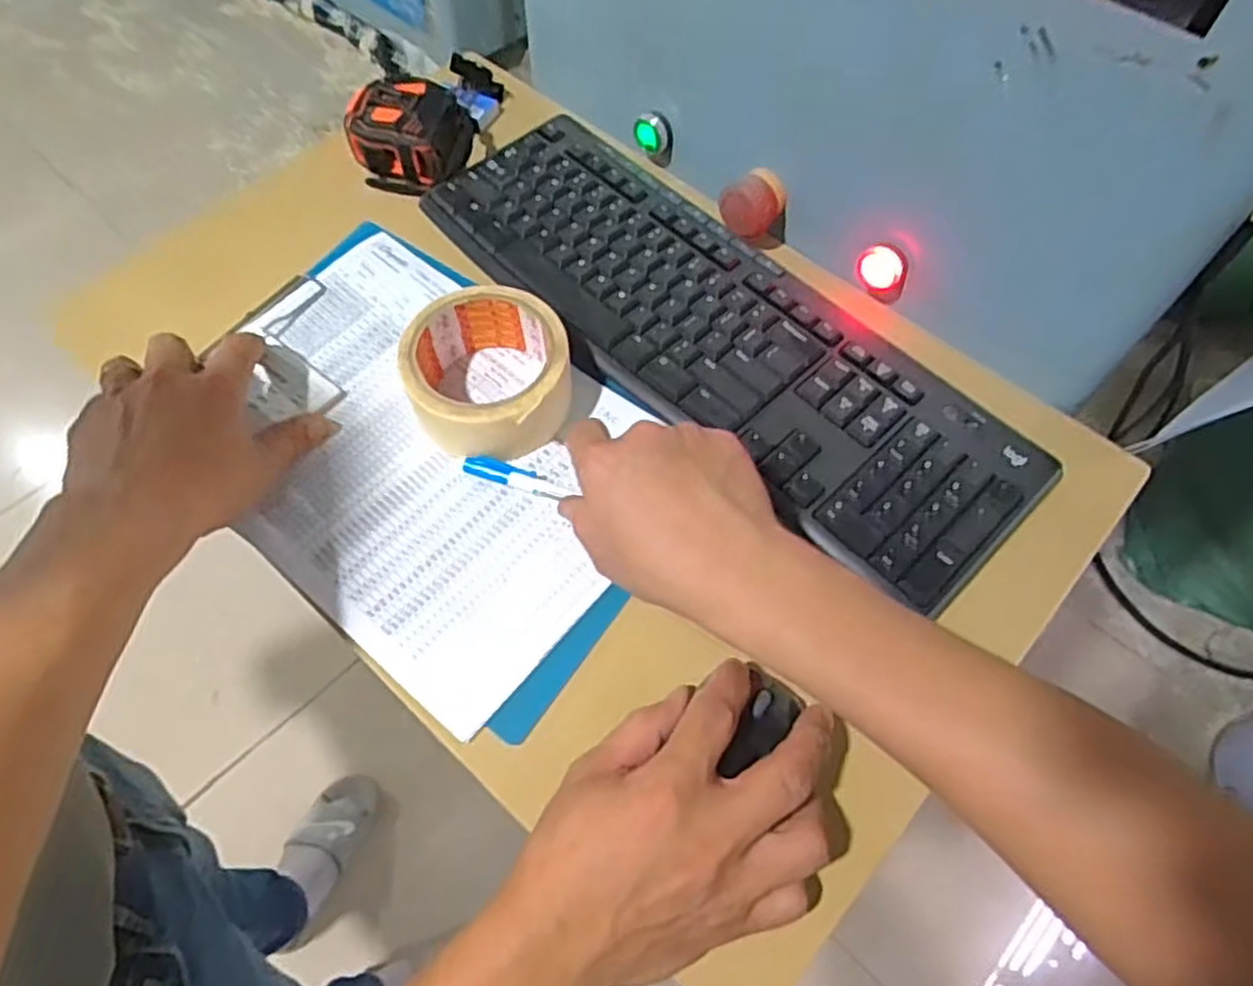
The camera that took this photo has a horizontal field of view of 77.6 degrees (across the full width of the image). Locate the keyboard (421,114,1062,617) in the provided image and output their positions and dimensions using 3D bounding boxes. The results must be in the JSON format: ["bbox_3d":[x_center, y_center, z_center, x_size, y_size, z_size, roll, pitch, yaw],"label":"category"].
[{"bbox_3d":[0.055,-0.108,0.501,0.428,0.019,0.145,41,67,21],"label":"keyboard"}]

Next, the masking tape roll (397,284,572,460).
[{"bbox_3d":[-0.082,-0.070,0.468,0.094,0.051,0.096,0,60,0],"label":"masking tape roll"}]

